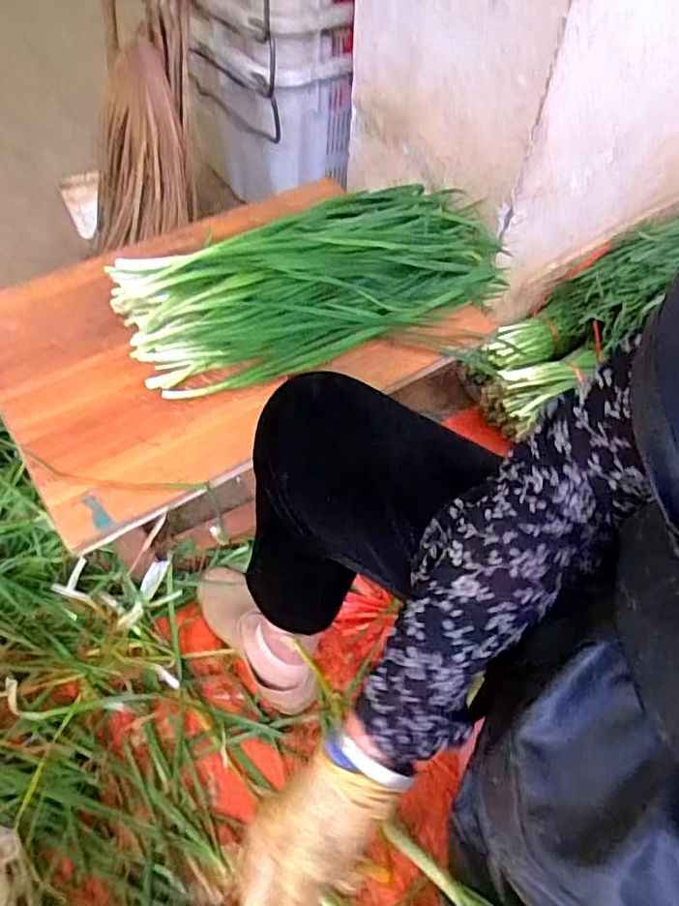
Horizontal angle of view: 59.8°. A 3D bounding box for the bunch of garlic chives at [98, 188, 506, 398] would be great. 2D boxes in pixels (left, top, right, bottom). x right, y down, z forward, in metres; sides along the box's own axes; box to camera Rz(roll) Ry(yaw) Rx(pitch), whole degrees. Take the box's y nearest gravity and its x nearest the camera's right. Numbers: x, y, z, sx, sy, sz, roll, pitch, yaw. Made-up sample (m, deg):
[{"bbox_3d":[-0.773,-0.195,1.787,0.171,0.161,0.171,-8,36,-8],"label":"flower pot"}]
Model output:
[{"bbox_3d":[0.001,-0.216,0.707,0.502,0.100,0.188,-25,60,-18],"label":"bunch of garlic chives"}]

